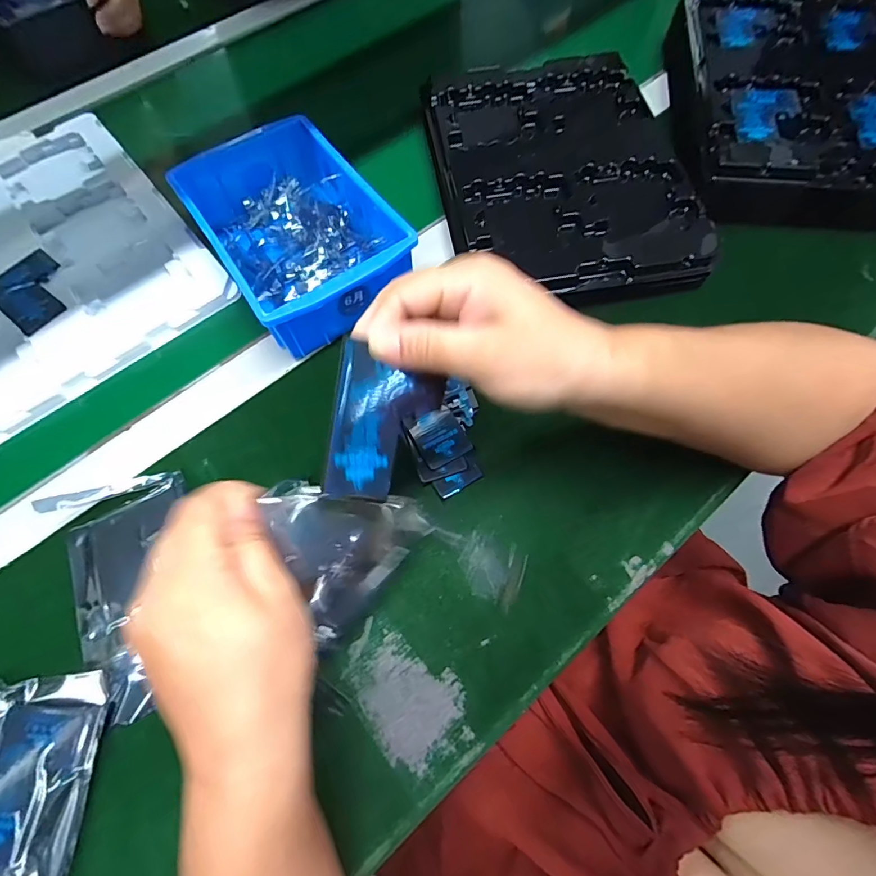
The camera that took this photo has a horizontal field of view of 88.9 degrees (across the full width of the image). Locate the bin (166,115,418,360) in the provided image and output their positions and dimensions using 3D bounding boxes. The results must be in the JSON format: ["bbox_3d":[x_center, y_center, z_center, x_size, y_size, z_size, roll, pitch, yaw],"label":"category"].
[{"bbox_3d":[-0.119,-0.175,0.378,0.130,0.061,0.201,-33,71,-11],"label":"bin"}]

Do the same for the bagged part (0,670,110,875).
[{"bbox_3d":[-0.238,0.212,0.245,0.075,0.024,0.142,-4,68,0],"label":"bagged part"}]

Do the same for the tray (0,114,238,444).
[{"bbox_3d":[-0.387,-0.166,0.412,0.273,0.020,0.336,-37,72,-12],"label":"tray"}]

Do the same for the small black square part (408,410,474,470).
[{"bbox_3d":[0.001,0.000,0.326,0.035,0.004,0.039,-29,69,-9],"label":"small black square part"}]

